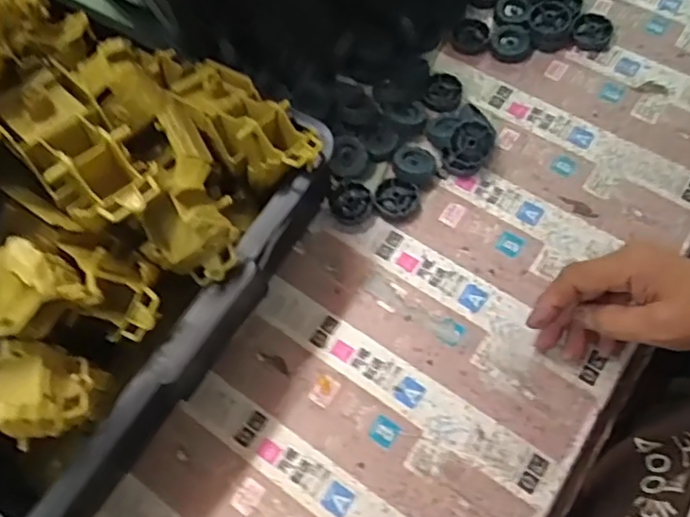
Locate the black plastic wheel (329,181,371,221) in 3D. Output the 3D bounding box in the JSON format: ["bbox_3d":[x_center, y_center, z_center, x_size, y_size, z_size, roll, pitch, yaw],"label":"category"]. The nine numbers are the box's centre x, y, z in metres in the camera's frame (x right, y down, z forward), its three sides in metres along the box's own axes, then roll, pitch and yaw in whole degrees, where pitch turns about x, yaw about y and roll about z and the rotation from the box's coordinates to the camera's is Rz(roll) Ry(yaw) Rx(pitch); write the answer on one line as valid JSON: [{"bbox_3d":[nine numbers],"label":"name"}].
[{"bbox_3d":[0.005,-0.050,0.548,0.036,0.016,0.034,-1,66,3],"label":"black plastic wheel"}]

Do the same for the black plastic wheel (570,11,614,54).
[{"bbox_3d":[0.243,-0.222,0.603,0.036,0.016,0.038,-1,65,1],"label":"black plastic wheel"}]

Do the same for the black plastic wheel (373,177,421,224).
[{"bbox_3d":[0.046,-0.051,0.541,0.040,0.012,0.037,-1,66,3],"label":"black plastic wheel"}]

